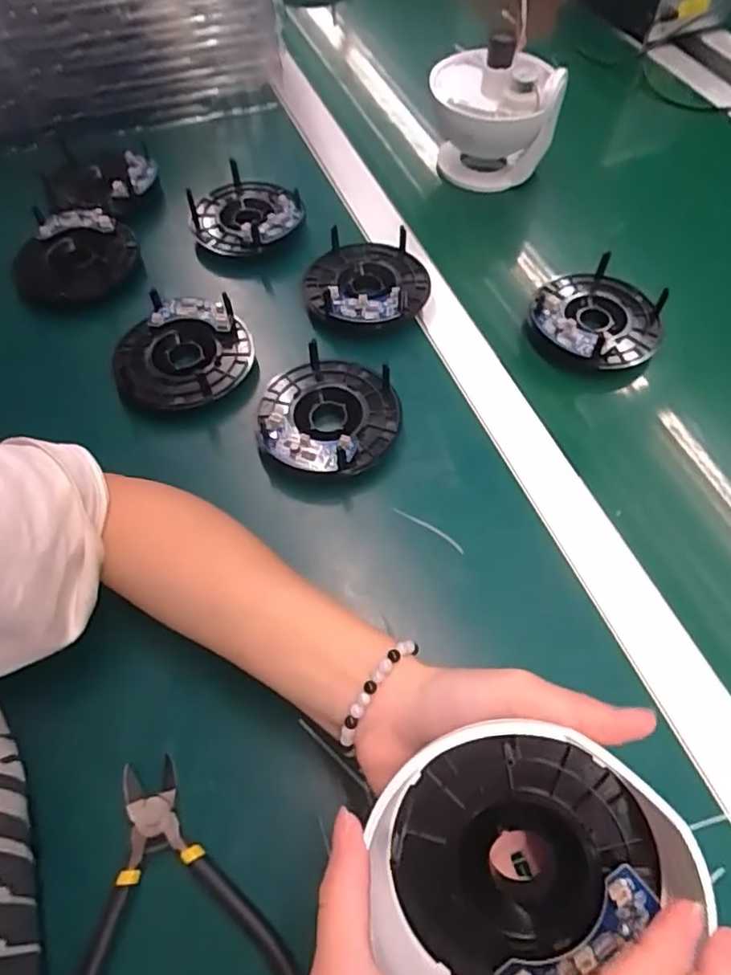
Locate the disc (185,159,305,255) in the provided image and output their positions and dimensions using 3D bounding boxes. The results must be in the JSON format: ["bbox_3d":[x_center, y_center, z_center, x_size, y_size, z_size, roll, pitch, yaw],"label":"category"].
[{"bbox_3d":[-0.103,-0.242,0.527,0.094,0.027,0.083,24,63,14],"label":"disc"}]

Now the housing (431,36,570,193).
[{"bbox_3d":[0.119,-0.352,0.564,0.109,0.105,0.092,1,60,2],"label":"housing"}]

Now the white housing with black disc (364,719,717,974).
[{"bbox_3d":[0.067,0.141,0.235,0.114,0.062,0.095,-4,83,8],"label":"white housing with black disc"}]

